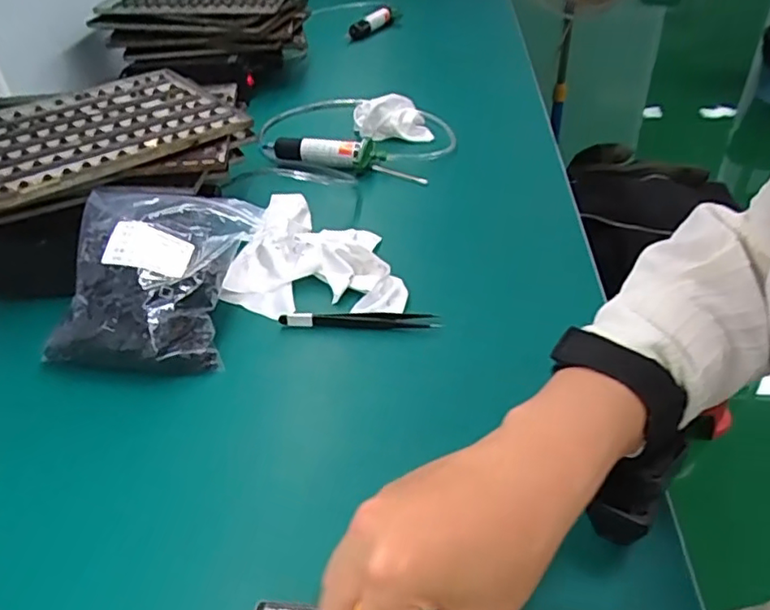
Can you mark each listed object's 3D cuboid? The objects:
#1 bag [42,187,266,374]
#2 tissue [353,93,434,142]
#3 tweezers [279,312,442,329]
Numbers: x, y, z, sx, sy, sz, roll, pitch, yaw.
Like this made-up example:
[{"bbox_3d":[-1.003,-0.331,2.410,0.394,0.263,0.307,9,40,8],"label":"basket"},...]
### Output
[{"bbox_3d":[-0.181,-0.025,0.481,0.128,0.074,0.150,1,40,6],"label":"bag"},{"bbox_3d":[0.009,-0.228,0.738,0.094,0.042,0.039,1,40,6],"label":"tissue"},{"bbox_3d":[-0.021,0.012,0.478,0.122,0.012,0.014,1,40,6],"label":"tweezers"}]

